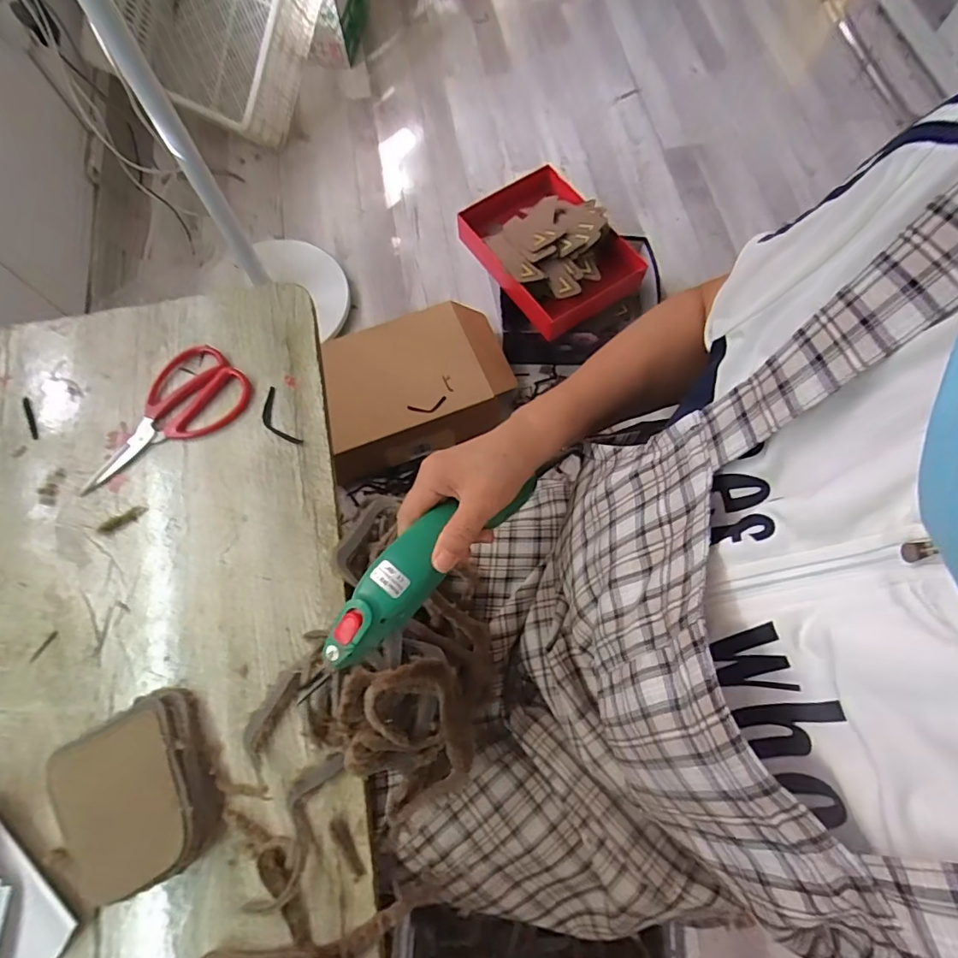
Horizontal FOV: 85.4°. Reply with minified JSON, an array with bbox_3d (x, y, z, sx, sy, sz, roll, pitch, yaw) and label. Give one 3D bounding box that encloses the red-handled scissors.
[{"bbox_3d":[-0.327,-0.058,0.537,0.092,0.006,0.185,42,78,12],"label":"red-handled scissors"}]

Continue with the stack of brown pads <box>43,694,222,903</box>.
[{"bbox_3d":[-0.270,0.248,0.413,0.104,0.046,0.130,-29,75,-8],"label":"stack of brown pads"}]

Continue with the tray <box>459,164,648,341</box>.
[{"bbox_3d":[0.142,-0.470,1.020,0.243,0.116,0.324,-35,76,-9],"label":"tray"}]

